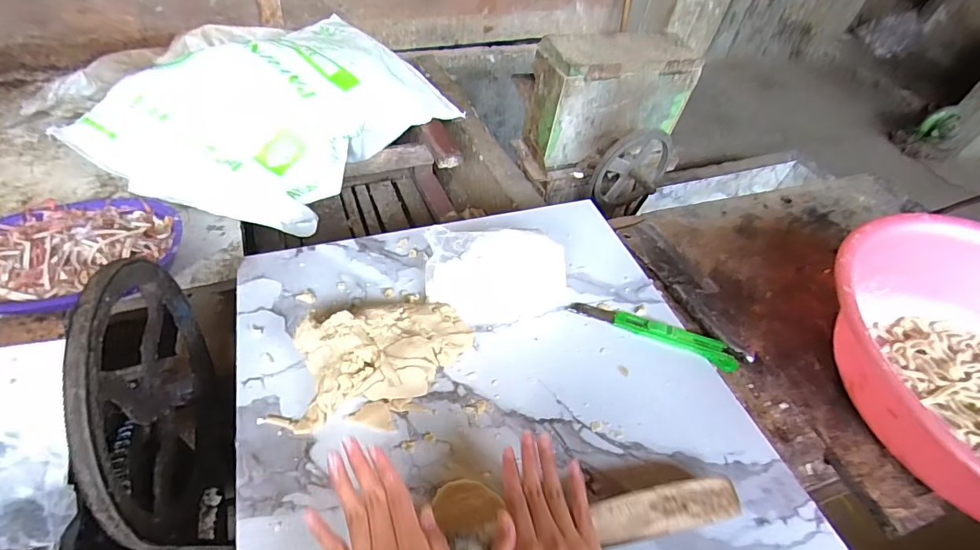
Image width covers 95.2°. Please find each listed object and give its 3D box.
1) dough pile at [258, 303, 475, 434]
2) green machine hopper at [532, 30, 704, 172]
[{"bbox_3d":[-0.114,0.084,0.449,0.209,0.054,0.118,-16,53,-20],"label":"dough pile"},{"bbox_3d":[0.273,-0.402,1.013,0.348,0.223,0.129,-9,52,-18],"label":"green machine hopper"}]

